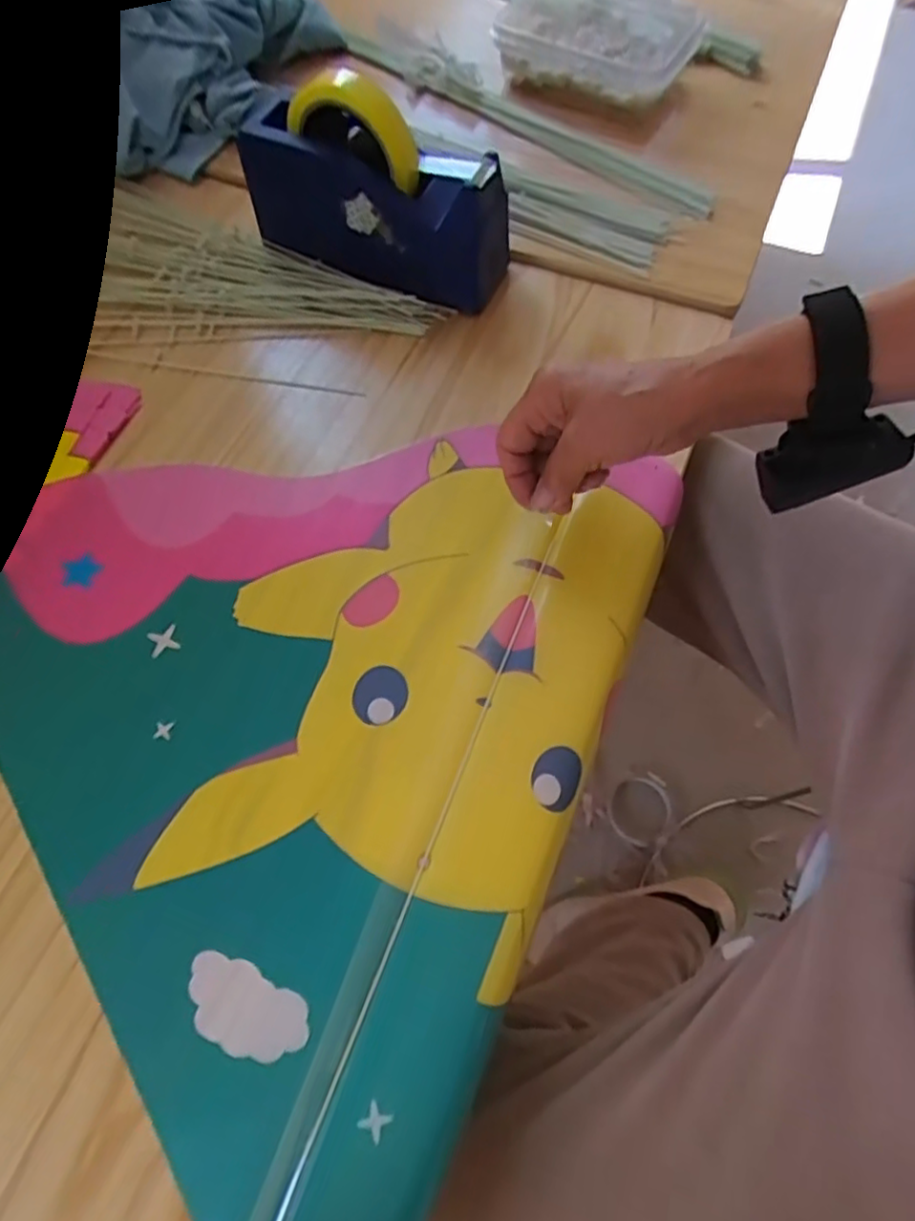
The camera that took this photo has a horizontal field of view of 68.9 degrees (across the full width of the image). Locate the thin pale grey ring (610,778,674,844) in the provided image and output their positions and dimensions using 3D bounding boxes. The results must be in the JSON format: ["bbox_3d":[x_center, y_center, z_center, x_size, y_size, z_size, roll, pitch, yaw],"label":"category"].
[{"bbox_3d":[0.235,0.254,0.852,0.076,0.011,0.085,23,68,12],"label":"thin pale grey ring"}]

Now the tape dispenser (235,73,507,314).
[{"bbox_3d":[-0.064,-0.322,0.508,0.203,0.125,0.068,18,67,10],"label":"tape dispenser"}]

